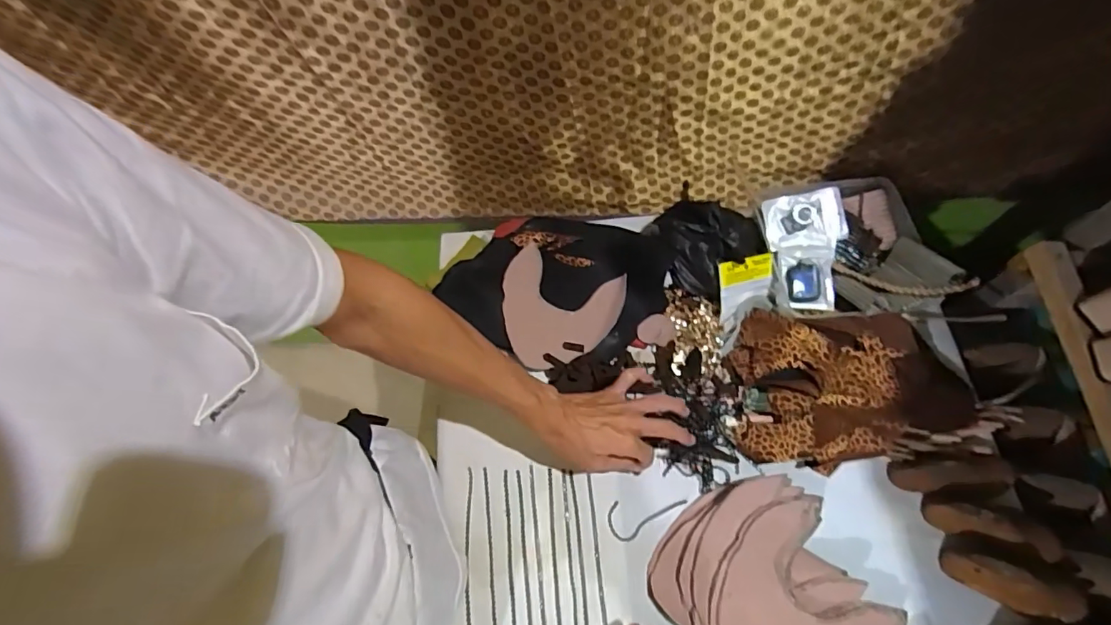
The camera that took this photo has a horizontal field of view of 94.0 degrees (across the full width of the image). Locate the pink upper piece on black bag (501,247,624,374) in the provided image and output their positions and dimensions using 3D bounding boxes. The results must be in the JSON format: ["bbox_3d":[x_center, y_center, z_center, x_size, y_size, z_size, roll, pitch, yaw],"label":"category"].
[{"bbox_3d":[-0.003,0.000,0.704,0.155,0.026,0.158,22,68,13],"label":"pink upper piece on black bag"}]

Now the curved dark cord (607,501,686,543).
[{"bbox_3d":[0.111,0.248,0.617,0.095,0.004,0.045,-1,65,3],"label":"curved dark cord"}]

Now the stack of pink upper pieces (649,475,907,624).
[{"bbox_3d":[0.234,0.311,0.563,0.207,0.038,0.230,-26,66,-9],"label":"stack of pink upper pieces"}]

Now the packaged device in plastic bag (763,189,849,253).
[{"bbox_3d":[0.336,-0.123,0.700,0.102,0.016,0.075,-8,85,10],"label":"packaged device in plastic bag"}]

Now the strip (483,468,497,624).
[{"bbox_3d":[-0.074,0.300,0.596,0.005,0.007,0.231,-8,64,-1],"label":"strip"}]

